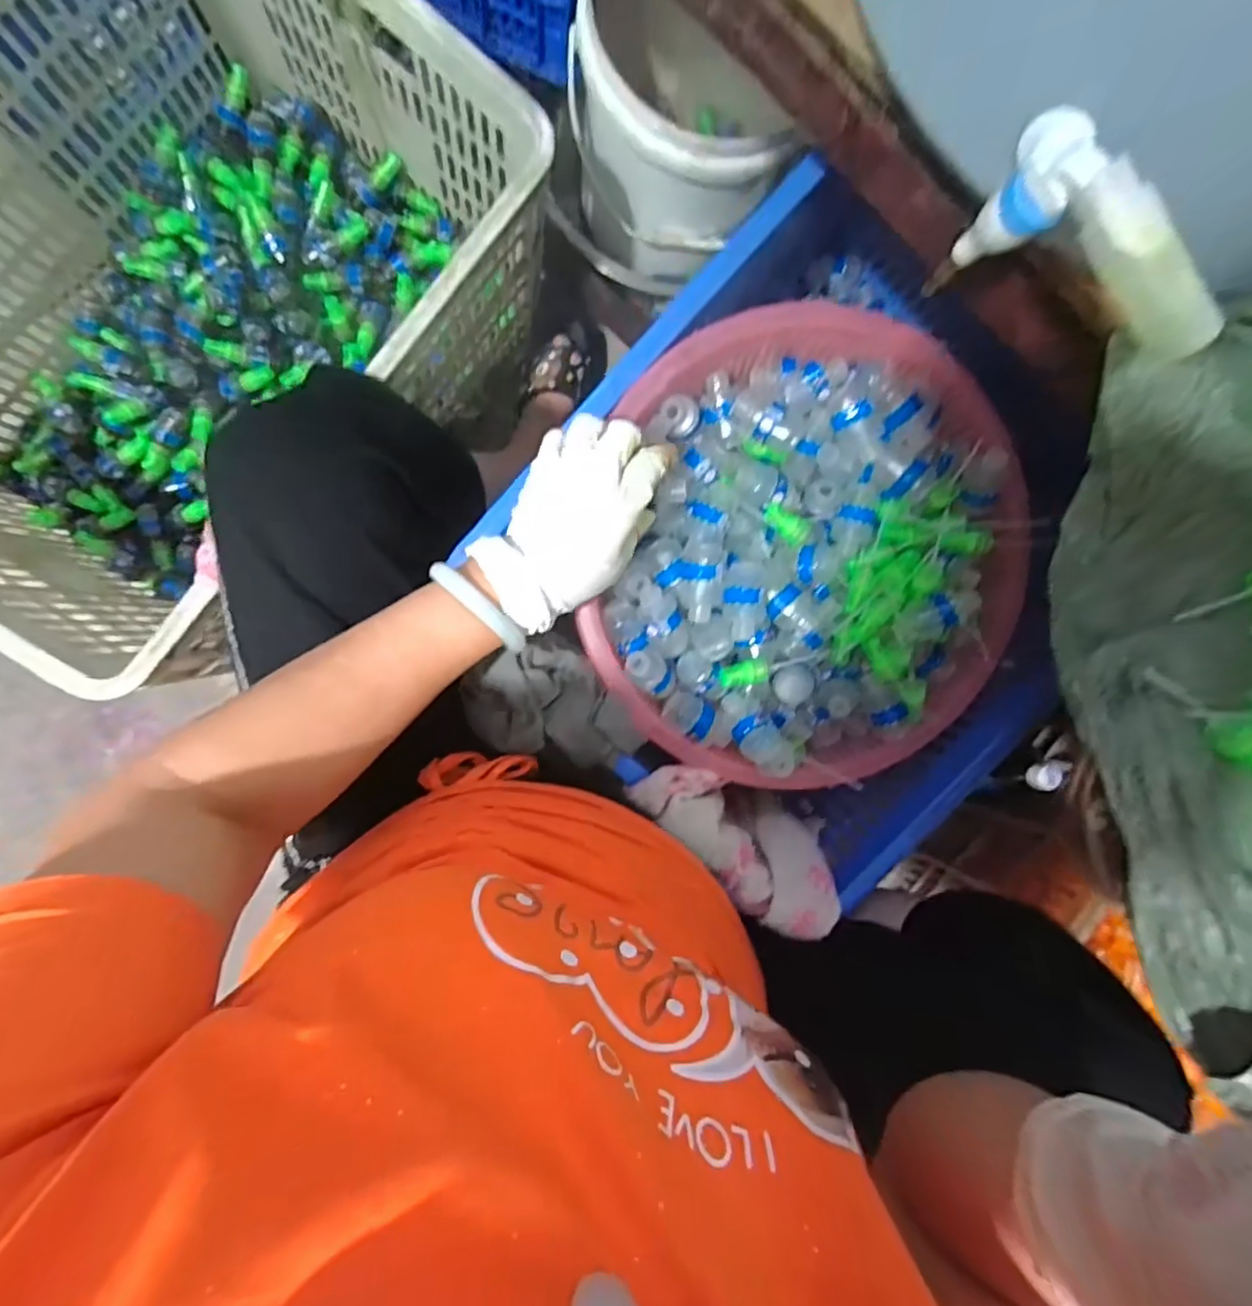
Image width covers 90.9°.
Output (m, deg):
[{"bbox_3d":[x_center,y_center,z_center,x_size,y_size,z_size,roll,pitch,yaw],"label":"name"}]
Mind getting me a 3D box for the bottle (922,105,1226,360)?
[{"bbox_3d":[0.182,-0.156,0.261,0.020,0.081,0.102,-42,96,-5],"label":"bottle"}]

